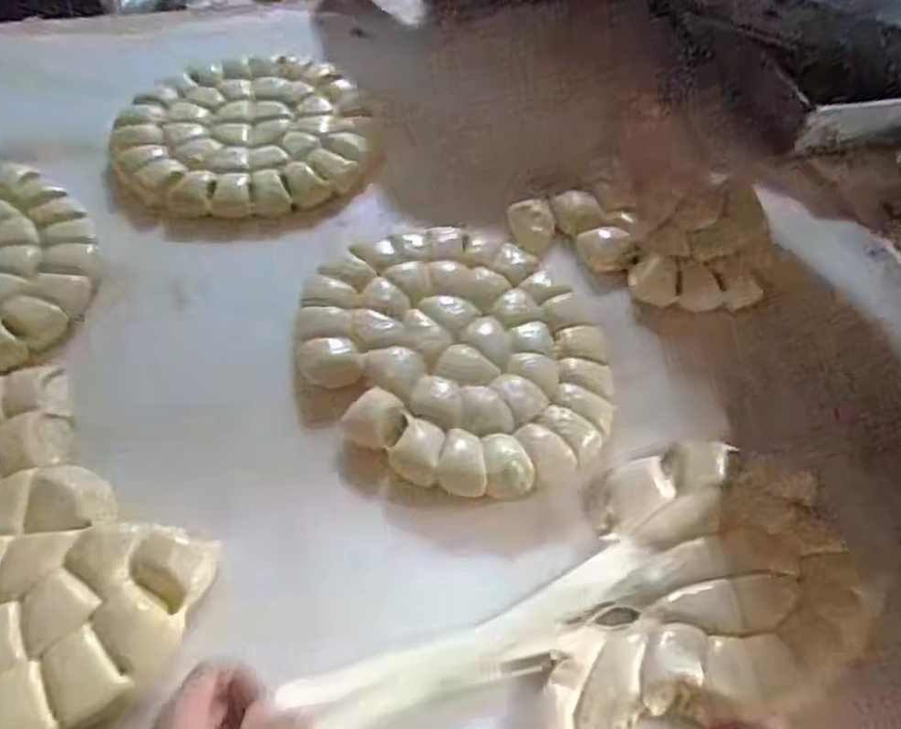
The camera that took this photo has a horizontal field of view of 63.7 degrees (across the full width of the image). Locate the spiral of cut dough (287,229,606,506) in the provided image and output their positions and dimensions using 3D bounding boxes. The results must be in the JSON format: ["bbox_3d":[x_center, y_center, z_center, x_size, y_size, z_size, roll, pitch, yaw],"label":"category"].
[{"bbox_3d":[0.011,-0.013,0.625,0.239,0.033,0.280,-29,61,-24],"label":"spiral of cut dough"}]

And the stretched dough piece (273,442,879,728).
[{"bbox_3d":[0.099,0.172,0.493,0.405,0.033,0.185,-16,56,-17],"label":"stretched dough piece"}]

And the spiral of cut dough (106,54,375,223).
[{"bbox_3d":[-0.218,-0.248,0.784,0.259,0.033,0.251,-12,55,-14],"label":"spiral of cut dough"}]

